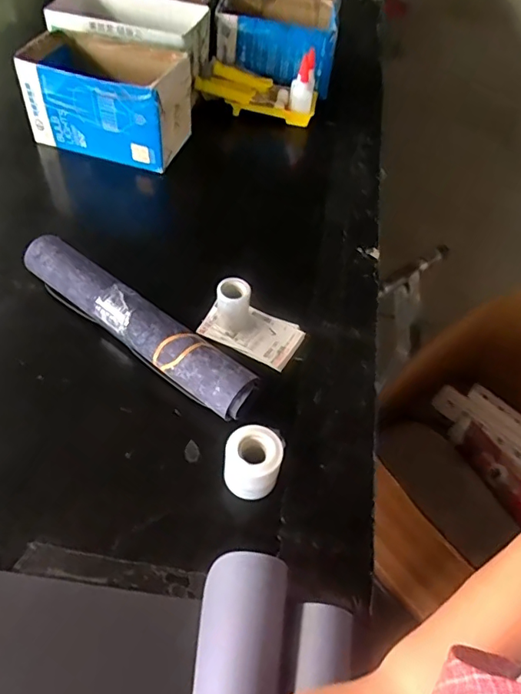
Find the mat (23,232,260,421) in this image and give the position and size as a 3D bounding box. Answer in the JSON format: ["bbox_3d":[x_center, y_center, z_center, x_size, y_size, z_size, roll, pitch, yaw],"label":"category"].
[{"bbox_3d":[-0.174,-0.032,0.694,0.391,0.064,0.064,33,54,20],"label":"mat"}]

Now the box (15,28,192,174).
[{"bbox_3d":[-0.292,-0.476,0.985,0.290,0.157,0.195,14,50,5],"label":"box"}]

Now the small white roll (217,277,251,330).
[{"bbox_3d":[-0.040,-0.059,0.738,0.047,0.070,0.050,3,50,-4],"label":"small white roll"}]

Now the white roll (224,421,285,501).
[{"bbox_3d":[-0.009,0.133,0.576,0.062,0.066,0.060,3,50,-4],"label":"white roll"}]

